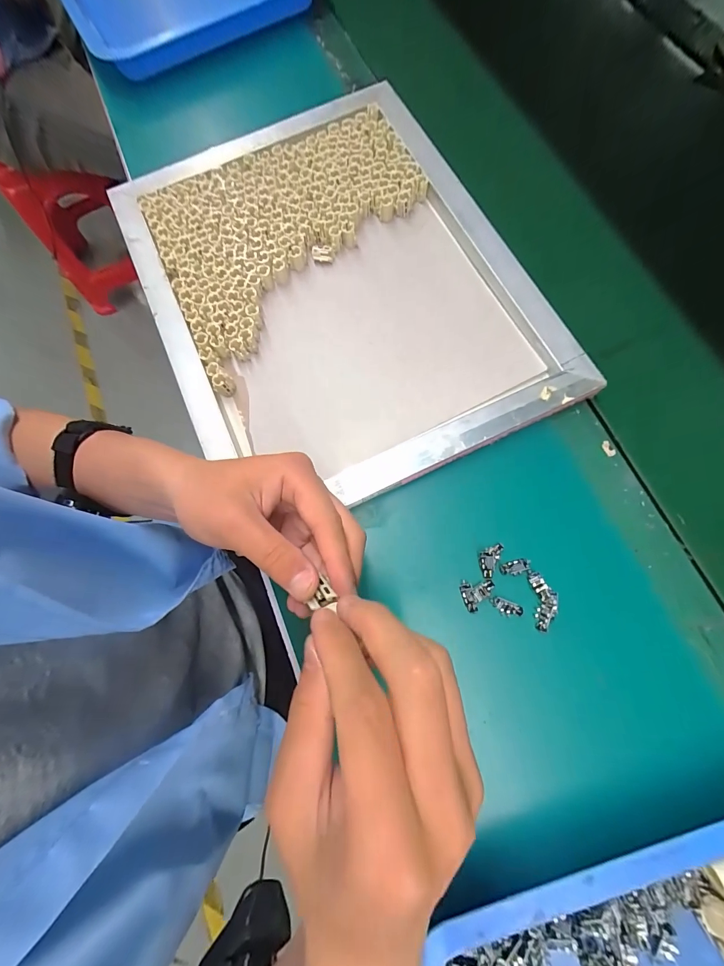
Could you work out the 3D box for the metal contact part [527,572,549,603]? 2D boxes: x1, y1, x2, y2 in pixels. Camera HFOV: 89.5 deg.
[{"bbox_3d":[0.151,0.088,0.310,0.010,0.006,0.023,-23,75,-5],"label":"metal contact part"}]

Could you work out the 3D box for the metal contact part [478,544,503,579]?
[{"bbox_3d":[0.110,0.066,0.317,0.016,0.007,0.031,25,77,8],"label":"metal contact part"}]

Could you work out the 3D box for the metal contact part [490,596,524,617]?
[{"bbox_3d":[0.123,0.106,0.310,0.026,0.007,0.011,22,77,7],"label":"metal contact part"}]

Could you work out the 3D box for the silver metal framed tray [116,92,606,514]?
[{"bbox_3d":[-0.035,-0.217,0.395,0.368,0.034,0.472,-24,75,-5],"label":"silver metal framed tray"}]

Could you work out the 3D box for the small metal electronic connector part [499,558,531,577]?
[{"bbox_3d":[0.133,0.073,0.316,0.026,0.004,0.012,-12,75,-2],"label":"small metal electronic connector part"}]

